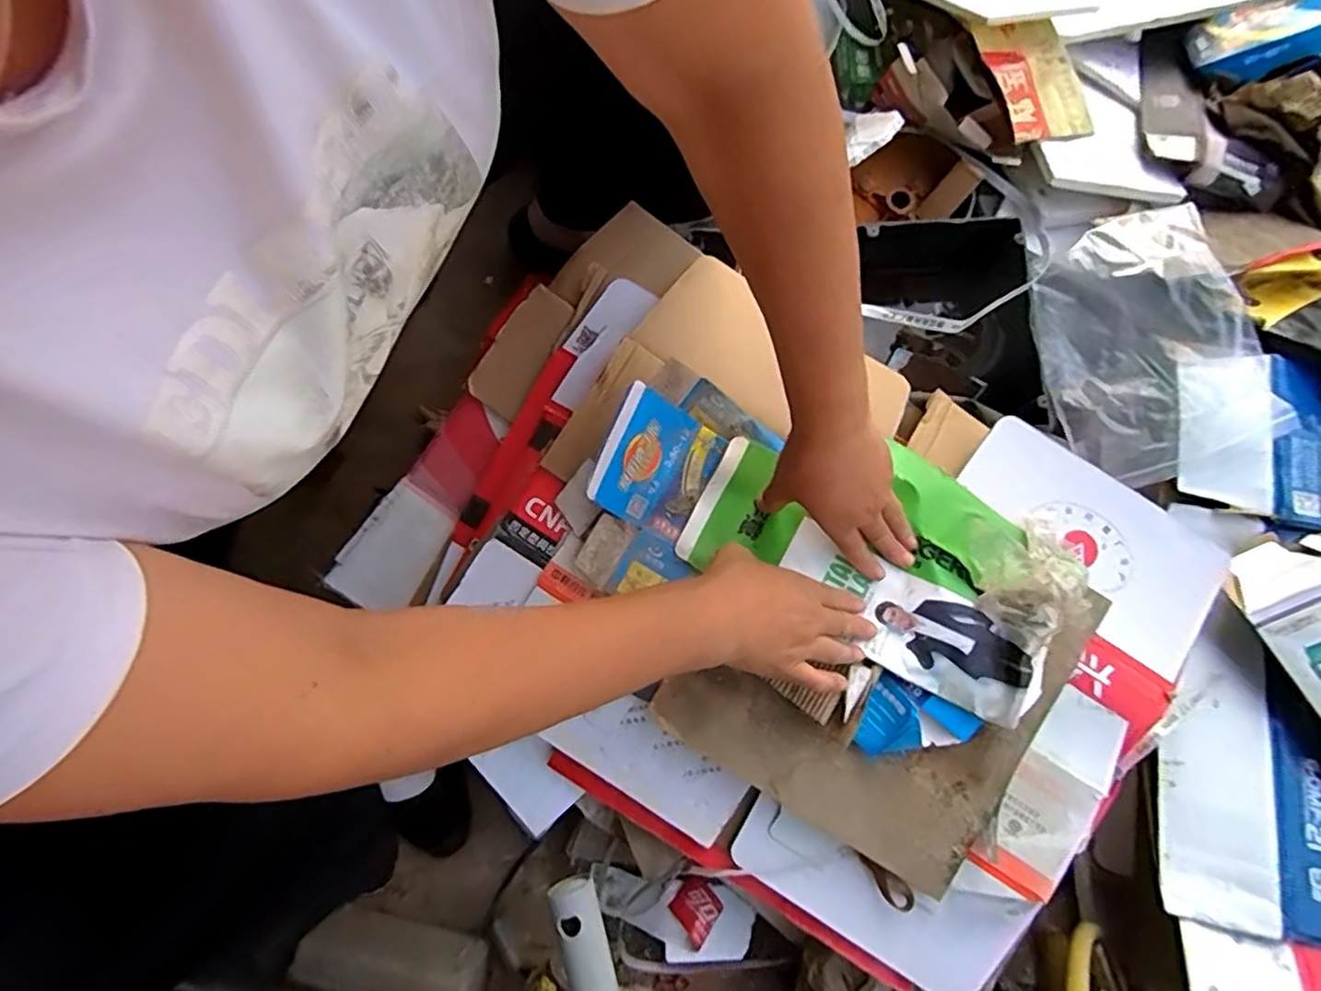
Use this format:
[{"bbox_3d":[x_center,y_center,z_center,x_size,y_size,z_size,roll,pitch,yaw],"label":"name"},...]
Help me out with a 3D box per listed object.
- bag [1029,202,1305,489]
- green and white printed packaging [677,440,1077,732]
[{"bbox_3d":[0.520,-0.166,0.689,0.184,0.061,0.284,-20,79,-3],"label":"bag"},{"bbox_3d":[0.186,0.045,0.538,0.304,0.045,0.170,25,80,6],"label":"green and white printed packaging"}]

